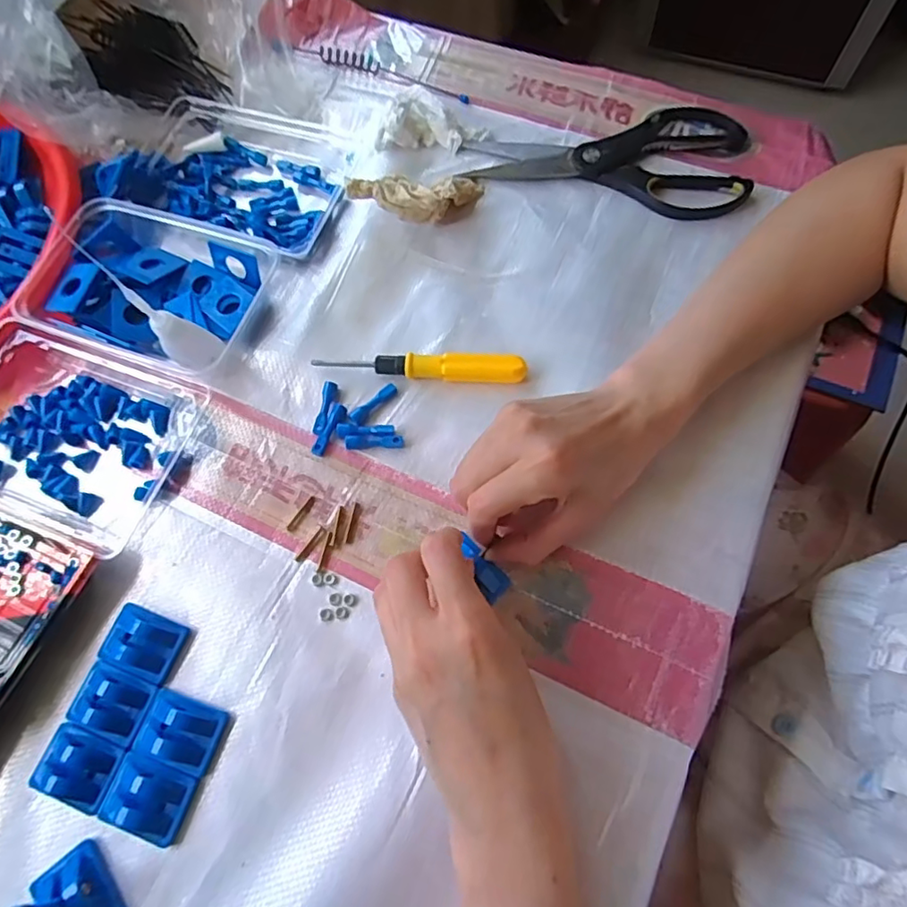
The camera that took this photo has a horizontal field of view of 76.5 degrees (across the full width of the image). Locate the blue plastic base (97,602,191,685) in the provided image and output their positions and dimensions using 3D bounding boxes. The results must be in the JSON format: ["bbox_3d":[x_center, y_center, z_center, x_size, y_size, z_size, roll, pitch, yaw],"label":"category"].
[{"bbox_3d":[-0.183,0.110,0.337,0.044,0.015,0.033,20,71,11],"label":"blue plastic base"}]

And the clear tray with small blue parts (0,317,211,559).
[{"bbox_3d":[-0.268,-0.019,0.381,0.170,0.032,0.125,19,70,10],"label":"clear tray with small blue parts"}]

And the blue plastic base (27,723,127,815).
[{"bbox_3d":[-0.205,0.169,0.311,0.045,0.013,0.034,18,70,10],"label":"blue plastic base"}]

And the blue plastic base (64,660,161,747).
[{"bbox_3d":[-0.193,0.138,0.322,0.047,0.015,0.035,16,70,9],"label":"blue plastic base"}]

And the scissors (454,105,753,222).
[{"bbox_3d":[0.122,-0.241,0.453,0.212,0.010,0.107,15,70,9],"label":"scissors"}]

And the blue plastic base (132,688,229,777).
[{"bbox_3d":[-0.152,0.153,0.317,0.044,0.014,0.032,17,70,9],"label":"blue plastic base"}]

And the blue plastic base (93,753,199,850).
[{"bbox_3d":[-0.164,0.184,0.306,0.045,0.013,0.036,16,70,9],"label":"blue plastic base"}]

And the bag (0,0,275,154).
[{"bbox_3d":[-0.254,-0.352,0.456,0.195,0.120,0.182,3,68,4],"label":"bag"}]

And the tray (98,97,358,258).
[{"bbox_3d":[-0.170,-0.228,0.454,0.163,0.032,0.118,19,70,10],"label":"tray"}]

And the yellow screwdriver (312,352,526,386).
[{"bbox_3d":[-0.023,-0.060,0.393,0.142,0.016,0.016,4,69,4],"label":"yellow screwdriver"}]

